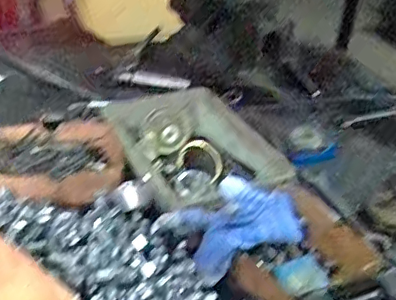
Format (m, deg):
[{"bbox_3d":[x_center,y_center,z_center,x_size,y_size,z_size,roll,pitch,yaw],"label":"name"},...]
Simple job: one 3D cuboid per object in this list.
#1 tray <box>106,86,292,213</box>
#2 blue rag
[{"bbox_3d":[-0.005,-0.004,0.755,0.180,0.046,0.228,-16,39,-33],"label":"tray"},{"bbox_3d":[0.047,0.074,0.628,0.165,0.069,0.082,-15,38,-31],"label":"blue rag"}]

